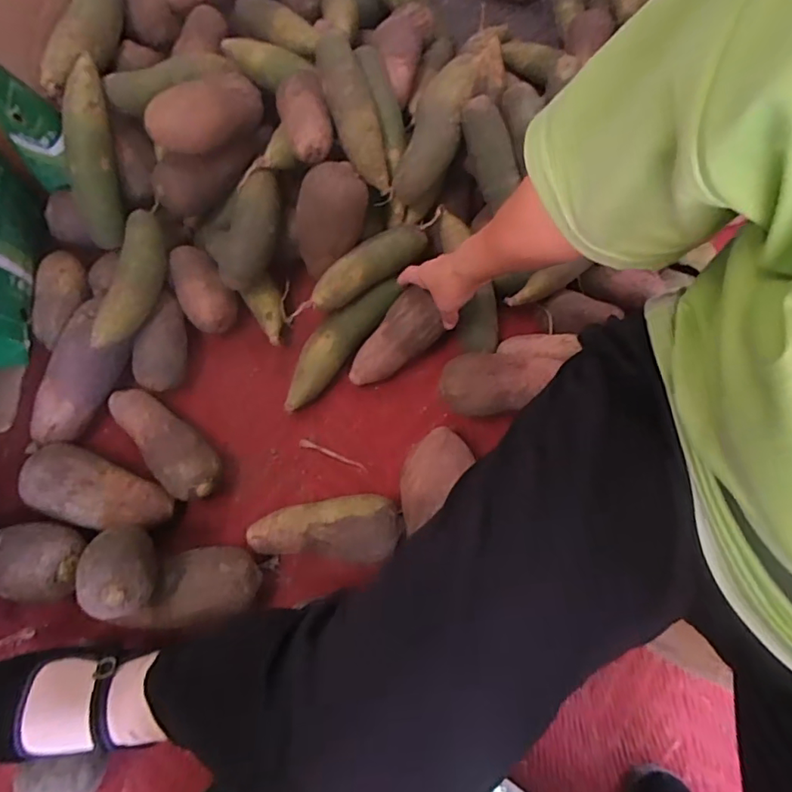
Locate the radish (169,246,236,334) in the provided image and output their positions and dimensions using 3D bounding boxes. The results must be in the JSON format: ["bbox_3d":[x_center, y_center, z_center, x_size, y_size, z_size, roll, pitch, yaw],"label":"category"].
[{"bbox_3d":[-0.263,-0.144,0.711,0.066,0.050,0.116,-31,73,-13],"label":"radish"}]

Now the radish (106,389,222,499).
[{"bbox_3d":[-0.283,0.053,0.647,0.068,0.062,0.179,-41,75,-15],"label":"radish"}]

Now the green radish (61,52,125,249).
[{"bbox_3d":[-0.385,-0.306,0.665,0.049,0.052,0.210,2,111,-1],"label":"green radish"}]

